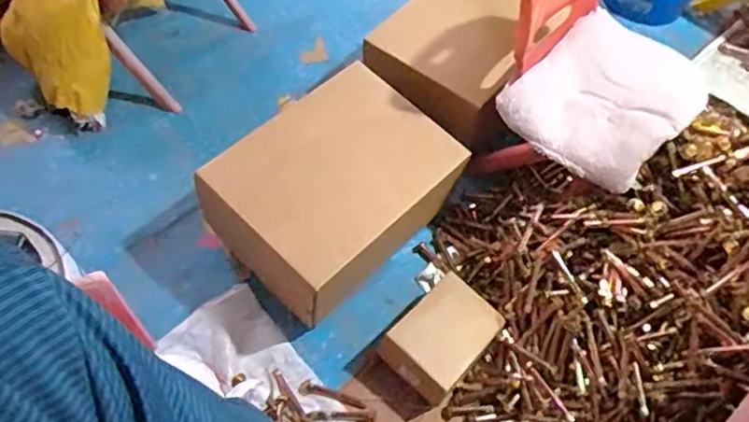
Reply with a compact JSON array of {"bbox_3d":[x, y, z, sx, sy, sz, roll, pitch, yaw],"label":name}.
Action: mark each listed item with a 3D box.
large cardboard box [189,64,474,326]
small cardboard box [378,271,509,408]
[{"bbox_3d":[-0.075,-0.029,1.107,0.285,0.237,0.405,41,65,20],"label":"large cardboard box"},{"bbox_3d":[0.116,0.224,1.015,0.135,0.095,0.200,40,65,20],"label":"small cardboard box"}]

